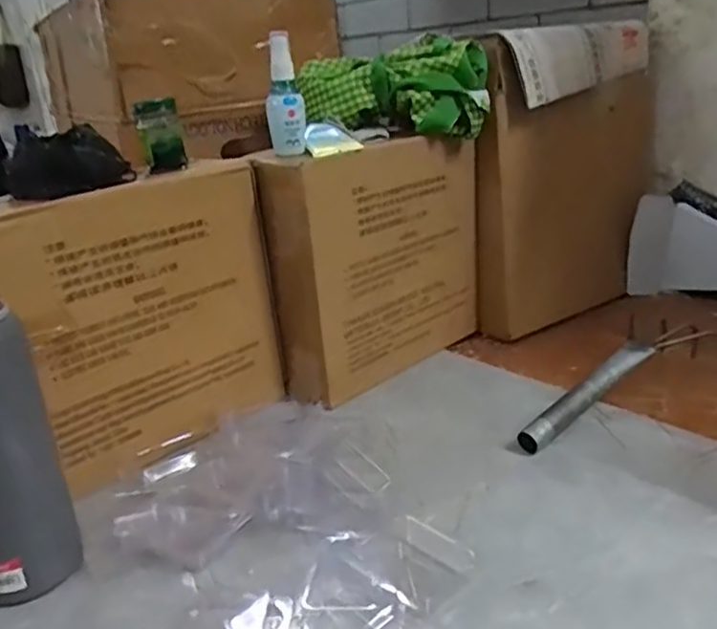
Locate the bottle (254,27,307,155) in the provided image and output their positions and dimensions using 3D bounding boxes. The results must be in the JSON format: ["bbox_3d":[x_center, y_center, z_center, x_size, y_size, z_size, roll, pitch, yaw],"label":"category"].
[{"bbox_3d":[-0.076,-0.224,0.702,0.036,0.119,0.039,-4,20,0],"label":"bottle"}]

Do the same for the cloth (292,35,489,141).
[{"bbox_3d":[0.041,-0.265,0.806,0.214,0.098,0.093,0,21,11],"label":"cloth"}]

